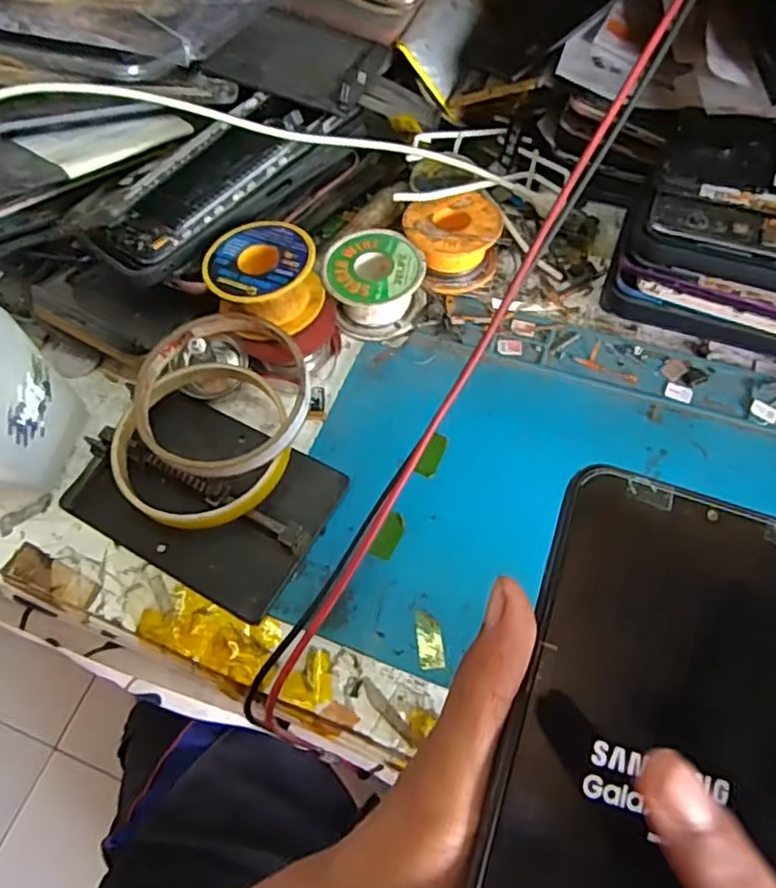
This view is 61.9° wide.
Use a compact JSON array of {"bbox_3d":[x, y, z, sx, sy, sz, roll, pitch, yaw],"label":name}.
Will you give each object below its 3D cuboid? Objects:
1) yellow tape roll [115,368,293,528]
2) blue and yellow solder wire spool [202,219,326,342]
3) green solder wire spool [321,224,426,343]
[{"bbox_3d":[-0.086,0.001,0.309,0.080,0.020,0.084,29,67,18],"label":"yellow tape roll"},{"bbox_3d":[-0.061,-0.082,0.322,0.052,0.029,0.051,-2,61,3],"label":"blue and yellow solder wire spool"},{"bbox_3d":[-0.006,-0.087,0.350,0.051,0.029,0.052,-2,61,3],"label":"green solder wire spool"}]

